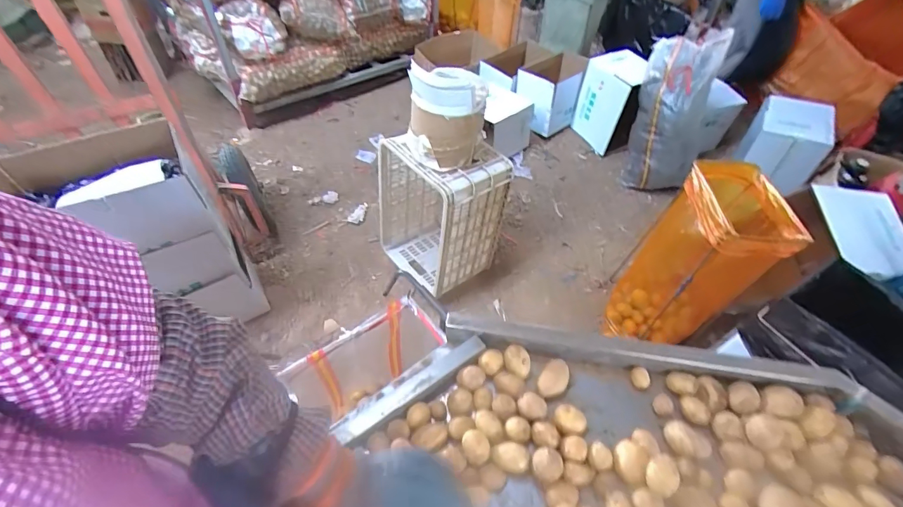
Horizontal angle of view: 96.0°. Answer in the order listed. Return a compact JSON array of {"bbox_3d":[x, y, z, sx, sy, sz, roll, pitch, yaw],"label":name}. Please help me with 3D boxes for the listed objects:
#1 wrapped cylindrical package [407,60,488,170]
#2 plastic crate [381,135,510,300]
[{"bbox_3d":[-0.011,-0.403,1.168,0.206,0.238,0.178,2,51,0],"label":"wrapped cylindrical package"},{"bbox_3d":[-0.048,-0.167,1.447,0.379,0.537,0.292,37,59,25],"label":"plastic crate"}]

